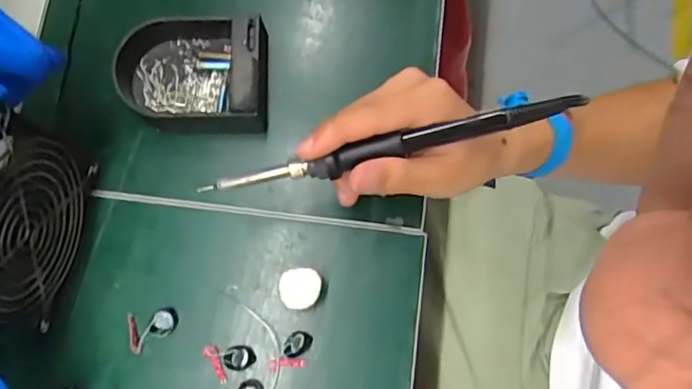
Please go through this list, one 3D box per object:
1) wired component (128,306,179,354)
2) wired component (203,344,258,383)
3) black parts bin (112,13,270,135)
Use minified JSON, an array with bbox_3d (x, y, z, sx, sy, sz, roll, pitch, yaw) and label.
[{"bbox_3d":[-0.126,0.088,0.374,0.032,0.007,0.025,-13,76,-1],"label":"wired component"},{"bbox_3d":[-0.075,0.104,0.371,0.027,0.009,0.026,-31,78,-6],"label":"wired component"},{"bbox_3d":[-0.108,-0.083,0.398,0.108,0.032,0.087,-5,76,1],"label":"black parts bin"}]

